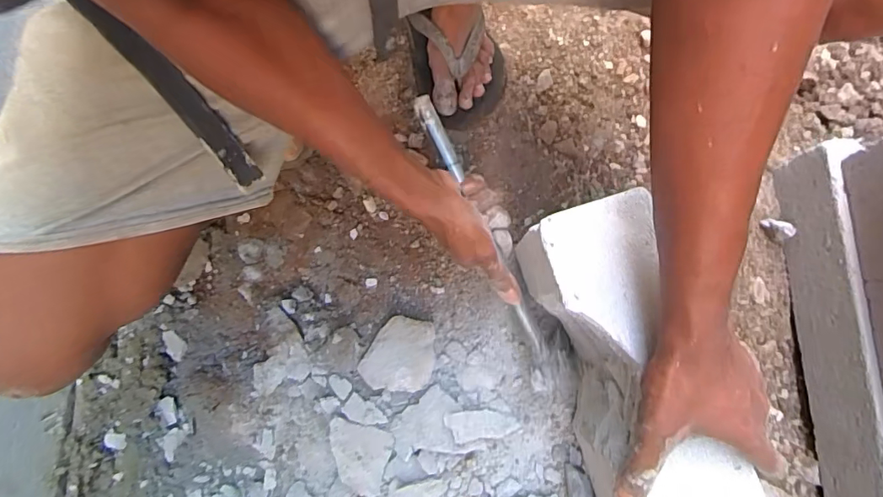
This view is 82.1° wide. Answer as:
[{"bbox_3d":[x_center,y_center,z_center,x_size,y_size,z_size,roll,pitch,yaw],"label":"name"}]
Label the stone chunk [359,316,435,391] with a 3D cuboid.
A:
[{"bbox_3d":[-0.054,0.126,0.611,0.087,0.018,0.084,2,80,1],"label":"stone chunk"}]

